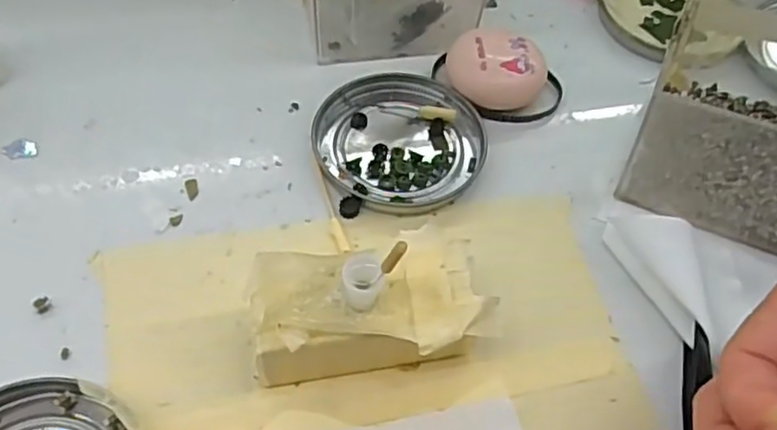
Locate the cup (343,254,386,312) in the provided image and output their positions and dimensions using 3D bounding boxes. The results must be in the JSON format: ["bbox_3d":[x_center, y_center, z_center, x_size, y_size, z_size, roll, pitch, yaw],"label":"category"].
[{"bbox_3d":[-0.009,0.023,0.229,0.013,0.020,0.012,2,54,-3],"label":"cup"}]

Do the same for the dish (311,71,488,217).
[{"bbox_3d":[0.005,-0.036,0.317,0.076,0.009,0.081,2,55,-2],"label":"dish"}]

